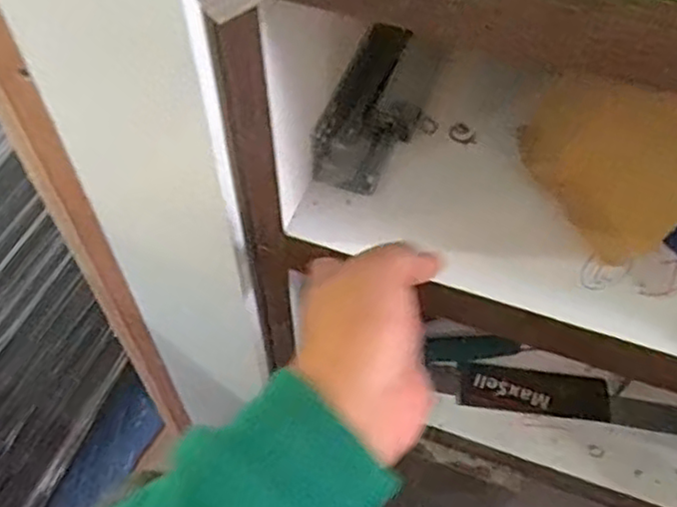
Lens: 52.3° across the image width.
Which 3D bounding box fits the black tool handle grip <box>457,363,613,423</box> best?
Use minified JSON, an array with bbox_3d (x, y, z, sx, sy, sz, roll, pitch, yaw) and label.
[{"bbox_3d":[0.176,0.125,0.619,0.132,0.011,0.038,5,55,4],"label":"black tool handle grip"}]

